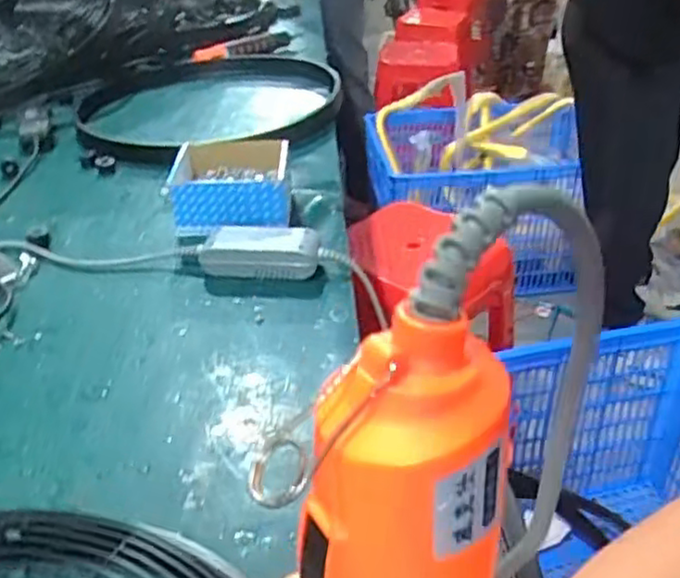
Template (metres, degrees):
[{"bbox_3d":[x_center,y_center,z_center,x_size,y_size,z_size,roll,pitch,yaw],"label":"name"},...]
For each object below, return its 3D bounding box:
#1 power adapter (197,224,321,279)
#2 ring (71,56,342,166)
[{"bbox_3d":[-0.086,-0.039,0.746,0.131,0.049,0.048,4,34,5],"label":"power adapter"},{"bbox_3d":[-0.227,-0.336,1.186,0.445,0.058,0.493,-5,34,-8],"label":"ring"}]

